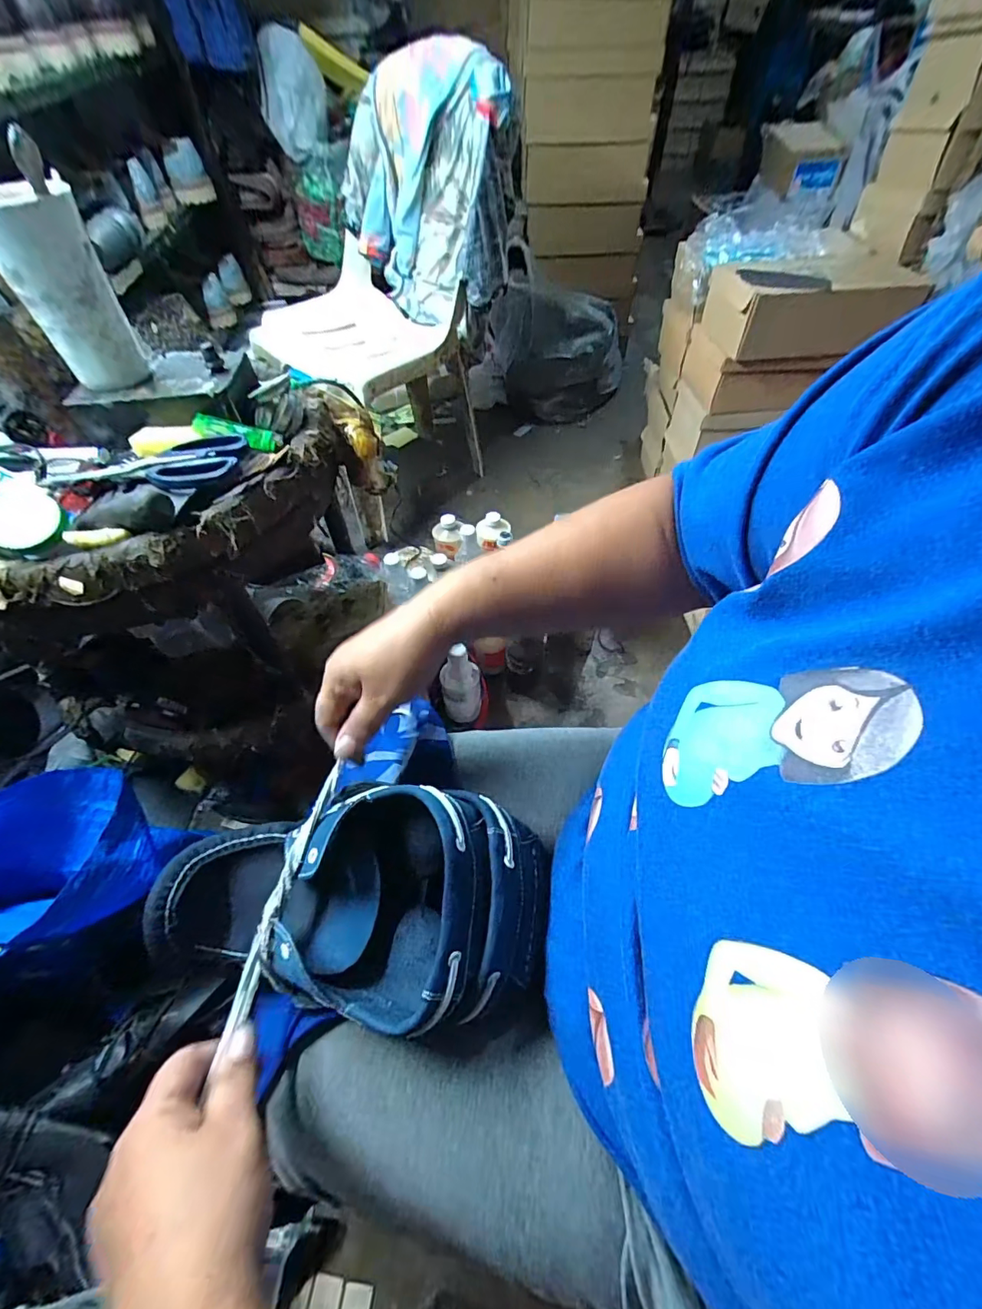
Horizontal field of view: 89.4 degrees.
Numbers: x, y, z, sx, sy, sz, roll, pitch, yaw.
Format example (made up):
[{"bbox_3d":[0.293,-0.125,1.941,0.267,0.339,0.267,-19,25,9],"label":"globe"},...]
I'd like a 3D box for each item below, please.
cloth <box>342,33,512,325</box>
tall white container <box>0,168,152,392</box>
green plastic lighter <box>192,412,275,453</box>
[{"bbox_3d":[-0.135,-0.925,0.997,0.386,0.382,0.138,37,62,24],"label":"cloth"},{"bbox_3d":[-0.377,-0.323,0.438,0.076,0.138,0.076,-33,60,-21],"label":"tall white container"},{"bbox_3d":[-0.250,-0.214,0.481,0.075,0.016,0.027,10,53,-11],"label":"green plastic lighter"}]

